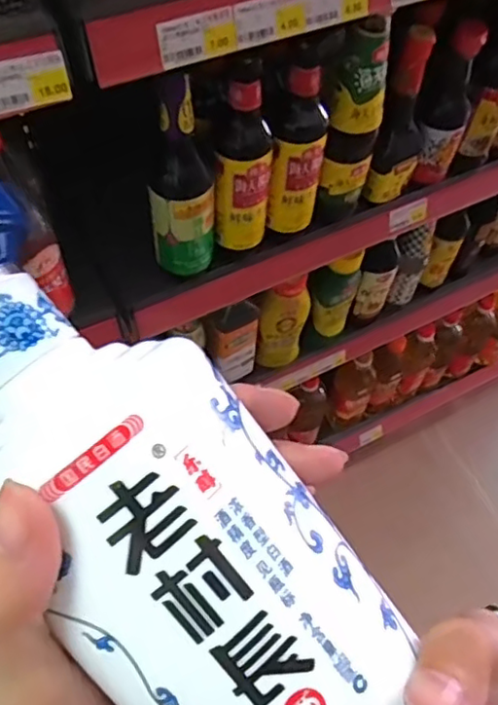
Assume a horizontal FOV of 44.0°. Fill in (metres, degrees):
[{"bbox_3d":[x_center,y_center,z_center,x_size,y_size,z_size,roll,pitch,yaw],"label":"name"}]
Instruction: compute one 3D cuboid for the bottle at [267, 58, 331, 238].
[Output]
[{"bbox_3d":[0.055,-0.214,0.647,0.056,0.182,0.059,7,57,0],"label":"bottle"}]

